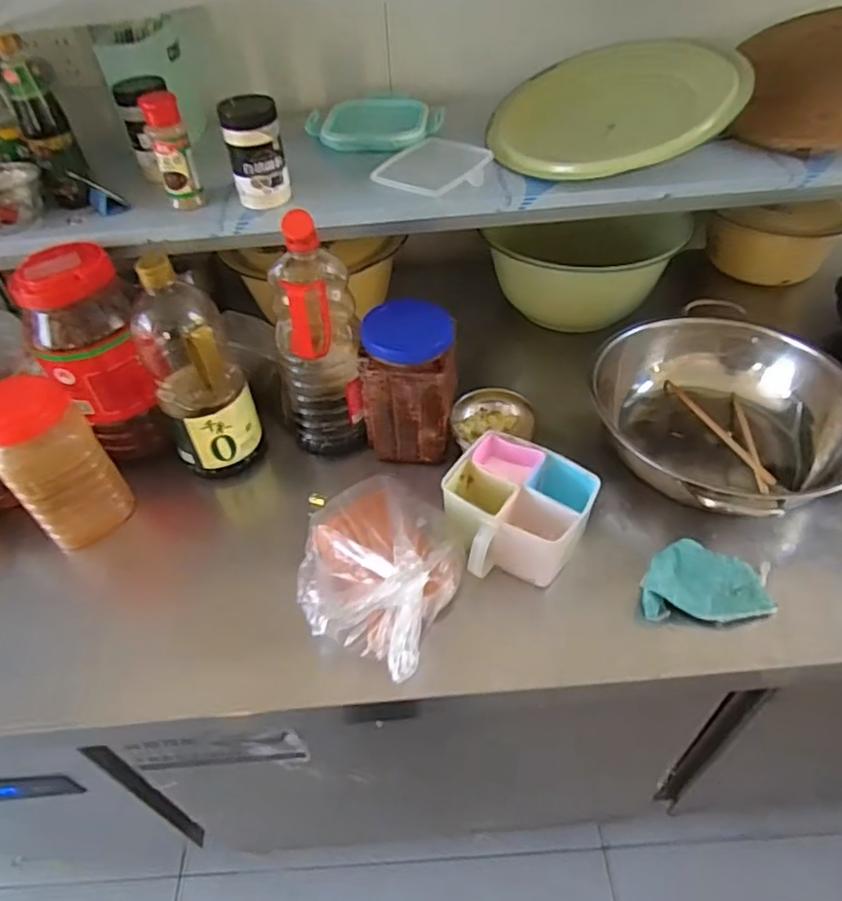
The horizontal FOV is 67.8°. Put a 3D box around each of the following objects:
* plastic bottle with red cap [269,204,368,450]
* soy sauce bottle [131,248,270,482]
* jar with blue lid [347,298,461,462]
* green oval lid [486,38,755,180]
[{"bbox_3d":[-0.123,-0.123,0.746,0.097,0.287,0.073,-7,47,-2],"label":"plastic bottle with red cap"},{"bbox_3d":[-0.272,-0.096,0.748,0.107,0.269,0.108,-24,50,-17],"label":"soy sauce bottle"},{"bbox_3d":[-0.019,-0.082,0.769,0.119,0.174,0.098,3,48,6],"label":"jar with blue lid"},{"bbox_3d":[0.240,-0.445,0.800,0.298,0.028,0.232,-14,63,11],"label":"green oval lid"}]

